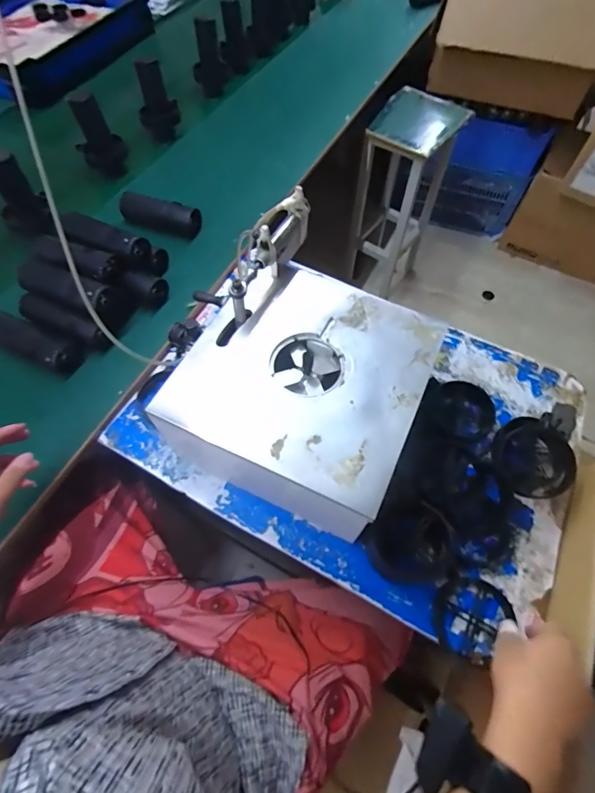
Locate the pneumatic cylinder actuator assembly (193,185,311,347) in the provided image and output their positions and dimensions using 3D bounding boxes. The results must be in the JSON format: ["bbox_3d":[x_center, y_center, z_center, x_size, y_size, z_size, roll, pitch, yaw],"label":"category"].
[{"bbox_3d":[-0.058,-0.189,0.555,0.050,0.090,0.241,26,65,14],"label":"pneumatic cylinder actuator assembly"}]

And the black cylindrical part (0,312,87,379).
[{"bbox_3d":[-0.452,-0.091,0.683,0.170,0.050,0.056,20,64,11],"label":"black cylindrical part"}]

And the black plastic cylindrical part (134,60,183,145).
[{"bbox_3d":[-0.334,-0.690,0.983,0.096,0.194,0.069,-17,63,-8],"label":"black plastic cylindrical part"}]

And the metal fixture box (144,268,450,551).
[{"bbox_3d":[0.010,-0.008,0.591,0.299,0.156,0.296,23,65,13],"label":"metal fixture box"}]

